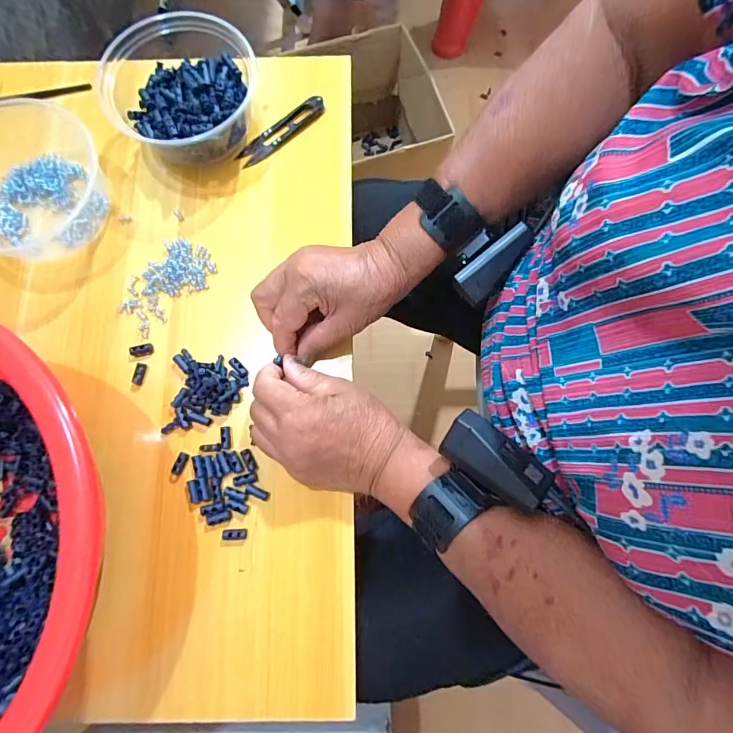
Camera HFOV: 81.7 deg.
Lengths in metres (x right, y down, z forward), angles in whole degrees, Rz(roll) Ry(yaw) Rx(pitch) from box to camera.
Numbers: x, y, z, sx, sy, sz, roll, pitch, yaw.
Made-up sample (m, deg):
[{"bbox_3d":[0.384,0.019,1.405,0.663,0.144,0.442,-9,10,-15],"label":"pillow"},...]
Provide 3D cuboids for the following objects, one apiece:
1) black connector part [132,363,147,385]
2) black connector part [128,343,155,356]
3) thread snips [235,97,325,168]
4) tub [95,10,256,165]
[{"bbox_3d":[-0.198,0.006,0.368,0.009,0.004,0.019,8,78,1],"label":"black connector part"},{"bbox_3d":[-0.197,-0.014,0.370,0.021,0.005,0.011,-13,79,-3],"label":"black connector part"},{"bbox_3d":[-0.085,-0.233,0.419,0.100,0.013,0.024,-43,82,-8],"label":"thread snips"},{"bbox_3d":[-0.173,-0.242,0.391,0.127,0.067,0.129,0,78,0],"label":"tub"}]

